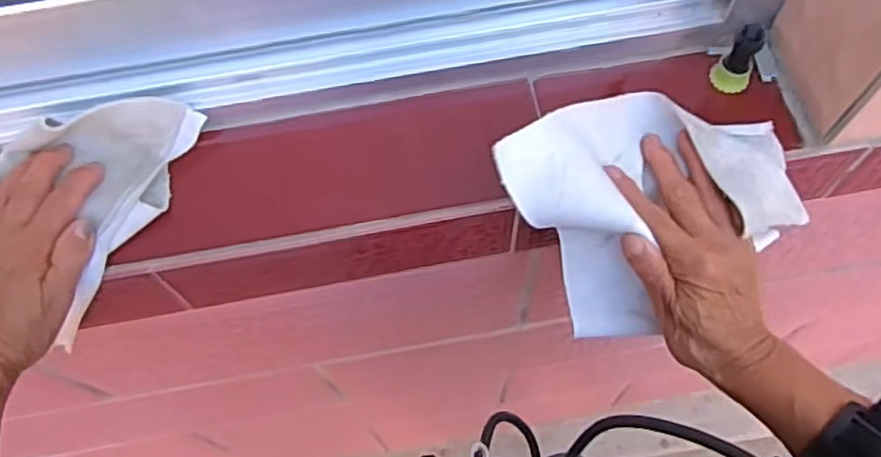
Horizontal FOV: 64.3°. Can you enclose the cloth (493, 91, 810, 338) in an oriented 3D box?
[{"bbox_3d":[0.137,-0.025,0.442,0.177,0.108,0.123,-33,68,-12],"label":"cloth"}]

